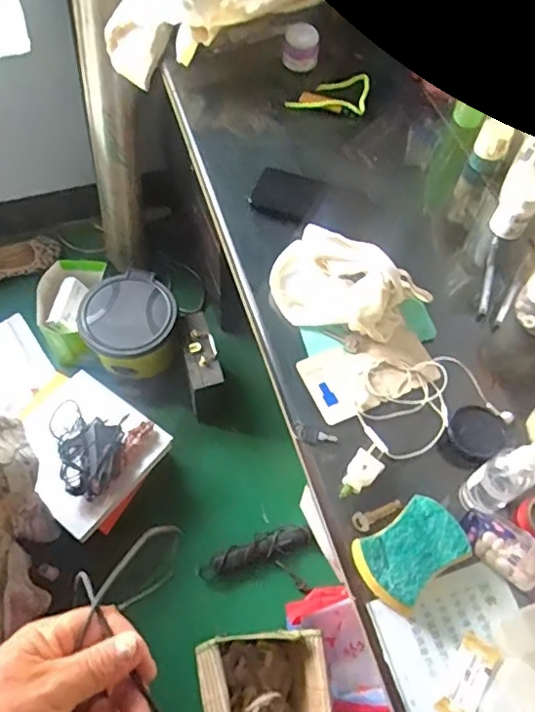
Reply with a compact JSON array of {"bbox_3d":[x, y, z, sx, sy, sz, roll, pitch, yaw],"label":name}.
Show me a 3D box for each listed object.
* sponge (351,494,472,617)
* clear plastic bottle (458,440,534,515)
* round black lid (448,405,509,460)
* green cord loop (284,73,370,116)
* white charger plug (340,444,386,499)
[{"bbox_3d":[0.139,0.189,0.546,0.098,0.029,0.073,-29,66,-18],"label":"sponge"},{"bbox_3d":[0.225,0.113,0.530,0.044,0.143,0.040,1,60,-3],"label":"clear plastic bottle"},{"bbox_3d":[0.232,0.084,0.625,0.058,0.023,0.049,30,63,13],"label":"round black lid"},{"bbox_3d":[0.099,-0.426,0.909,0.126,0.018,0.108,9,60,2],"label":"green cord loop"},{"bbox_3d":[0.101,0.123,0.597,0.031,0.018,0.067,30,63,13],"label":"white charger plug"}]

